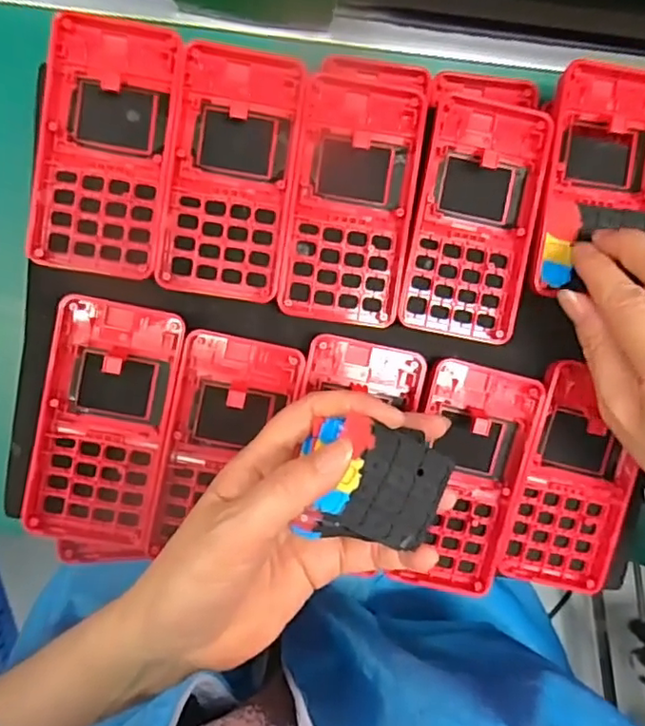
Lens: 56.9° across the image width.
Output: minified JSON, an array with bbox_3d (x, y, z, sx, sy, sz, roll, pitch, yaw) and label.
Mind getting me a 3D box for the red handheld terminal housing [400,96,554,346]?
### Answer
[{"bbox_3d":[0.079,-0.075,0.311,0.062,0.010,0.122,10,91,-6],"label":"red handheld terminal housing"}]

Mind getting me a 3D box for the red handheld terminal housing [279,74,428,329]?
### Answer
[{"bbox_3d":[0.015,-0.084,0.304,0.062,0.013,0.125,8,91,-6],"label":"red handheld terminal housing"}]

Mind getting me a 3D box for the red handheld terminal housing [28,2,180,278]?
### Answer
[{"bbox_3d":[-0.106,-0.108,0.293,0.062,0.013,0.125,8,91,-6],"label":"red handheld terminal housing"}]

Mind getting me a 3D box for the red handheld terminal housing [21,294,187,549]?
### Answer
[{"bbox_3d":[-0.110,0.032,0.299,0.062,0.011,0.123,11,91,-6],"label":"red handheld terminal housing"}]

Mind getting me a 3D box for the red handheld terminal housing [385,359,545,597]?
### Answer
[{"bbox_3d":[0.075,0.062,0.321,0.062,0.017,0.122,13,91,-6],"label":"red handheld terminal housing"}]

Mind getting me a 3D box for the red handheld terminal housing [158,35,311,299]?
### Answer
[{"bbox_3d":[-0.045,-0.096,0.299,0.061,0.012,0.123,8,91,-6],"label":"red handheld terminal housing"}]

